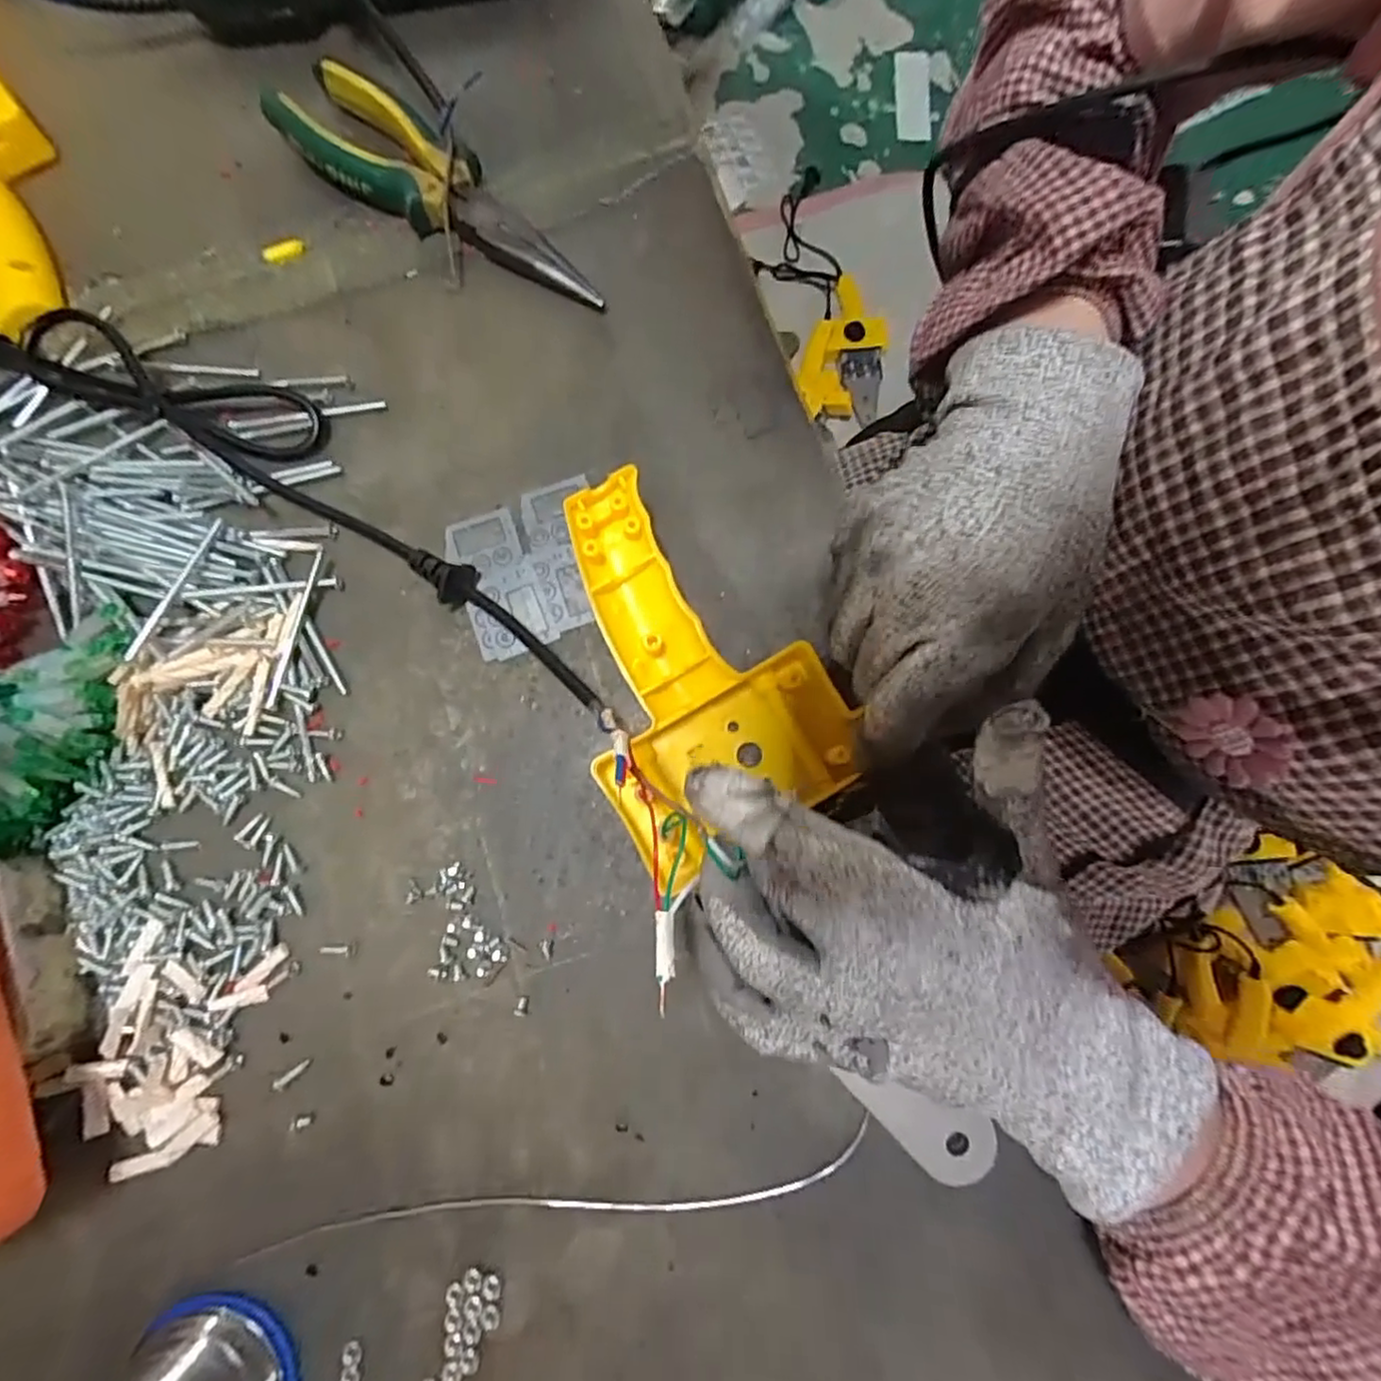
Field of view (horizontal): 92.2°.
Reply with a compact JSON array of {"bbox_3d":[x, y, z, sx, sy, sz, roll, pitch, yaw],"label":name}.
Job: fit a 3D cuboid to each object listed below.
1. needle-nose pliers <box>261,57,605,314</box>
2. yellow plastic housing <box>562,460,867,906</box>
[{"bbox_3d":[-0.125,-0.246,0.329,0.196,0.020,0.048,38,81,7],"label":"needle-nose pliers"},{"bbox_3d":[-0.008,-0.009,0.273,0.099,0.035,0.151,-33,81,-7],"label":"yellow plastic housing"}]

